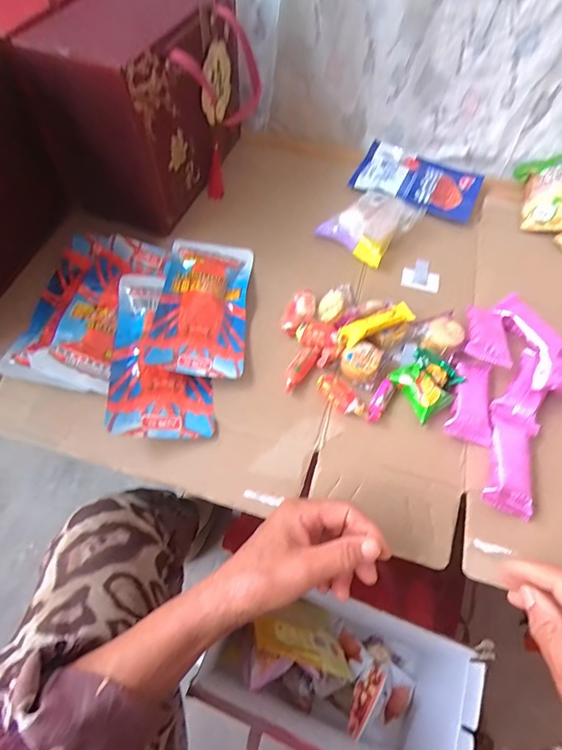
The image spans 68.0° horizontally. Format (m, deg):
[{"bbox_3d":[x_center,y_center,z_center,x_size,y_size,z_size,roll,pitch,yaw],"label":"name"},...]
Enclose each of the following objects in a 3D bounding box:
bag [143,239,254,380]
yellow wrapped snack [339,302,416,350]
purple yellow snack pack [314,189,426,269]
[{"bbox_3d":[-0.088,-0.086,0.478,0.097,0.020,0.197,3,57,-1],"label":"bag"},{"bbox_3d":[0.103,-0.054,0.451,0.084,0.020,0.025,-21,61,-16],"label":"yellow wrapped snack"},{"bbox_3d":[0.117,-0.204,0.550,0.098,0.035,0.107,37,62,19],"label":"purple yellow snack pack"}]

